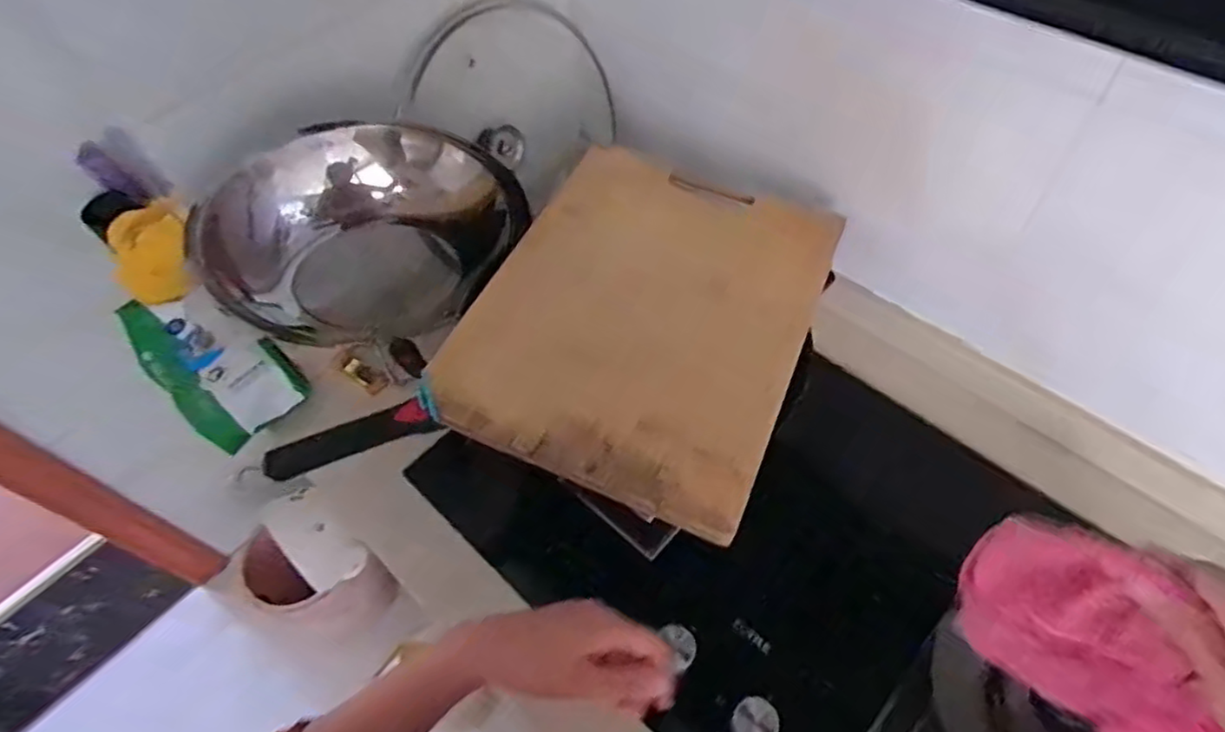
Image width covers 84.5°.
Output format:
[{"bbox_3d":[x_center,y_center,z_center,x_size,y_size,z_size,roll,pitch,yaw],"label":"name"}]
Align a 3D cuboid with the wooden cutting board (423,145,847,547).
[{"bbox_3d":[0.035,-0.056,0.644,0.290,0.013,0.379,22,58,10],"label":"wooden cutting board"}]

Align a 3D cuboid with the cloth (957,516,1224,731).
[{"bbox_3d":[0.231,0.142,0.326,0.041,0.091,0.136,-25,58,-11],"label":"cloth"}]

